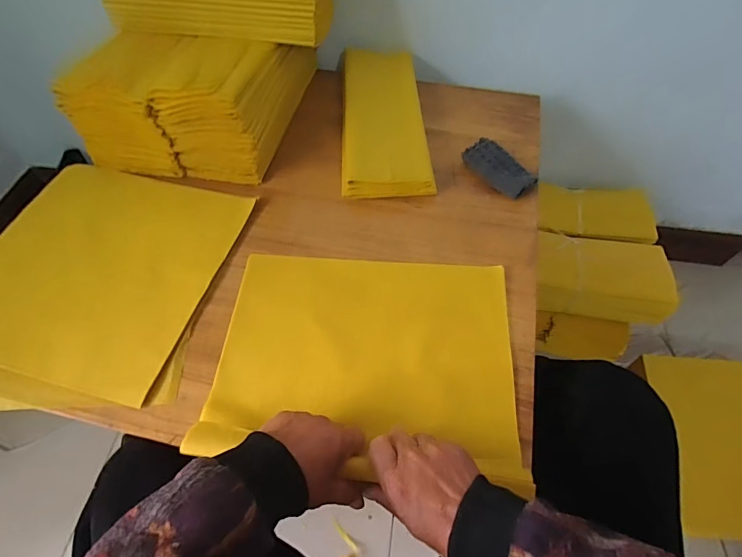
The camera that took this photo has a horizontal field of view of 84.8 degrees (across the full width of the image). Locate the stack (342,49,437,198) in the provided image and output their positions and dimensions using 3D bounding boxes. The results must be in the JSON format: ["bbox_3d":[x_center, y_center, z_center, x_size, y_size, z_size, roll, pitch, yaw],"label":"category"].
[{"bbox_3d":[0.019,-0.253,0.633,0.129,0.066,0.302,-3,58,-1],"label":"stack"}]

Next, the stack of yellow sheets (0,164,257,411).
[{"bbox_3d":[-0.351,-0.006,0.515,0.318,0.015,0.347,7,58,6],"label":"stack of yellow sheets"}]

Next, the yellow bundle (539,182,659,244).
[{"bbox_3d":[0.467,-0.137,0.833,0.201,0.051,0.132,5,58,4],"label":"yellow bundle"}]

